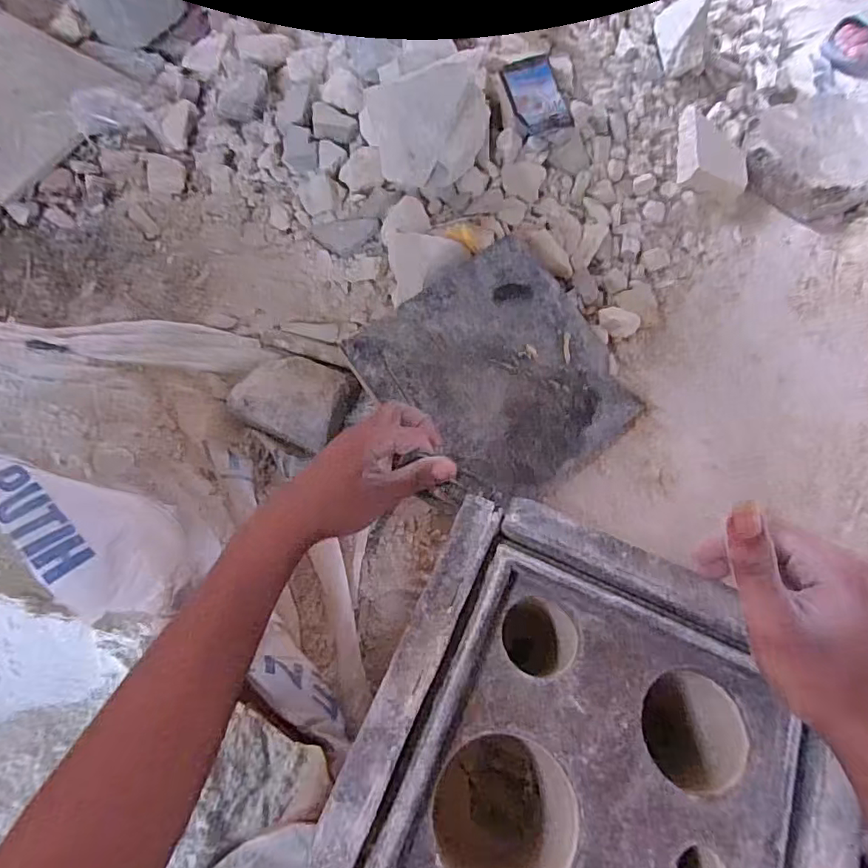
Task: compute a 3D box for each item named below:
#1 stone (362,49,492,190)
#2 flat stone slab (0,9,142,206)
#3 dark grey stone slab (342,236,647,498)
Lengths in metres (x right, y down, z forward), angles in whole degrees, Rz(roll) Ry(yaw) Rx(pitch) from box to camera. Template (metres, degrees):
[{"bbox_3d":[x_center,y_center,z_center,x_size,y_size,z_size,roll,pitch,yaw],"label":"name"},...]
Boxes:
[{"bbox_3d":[-0.008,-0.345,0.619,0.146,0.136,0.088,1,69,-7],"label":"stone"},{"bbox_3d":[-0.568,-0.438,0.723,0.256,0.028,0.245,31,69,10],"label":"flat stone slab"},{"bbox_3d":[0.072,-0.063,0.587,0.233,0.007,0.241,-36,88,-13],"label":"dark grey stone slab"}]

